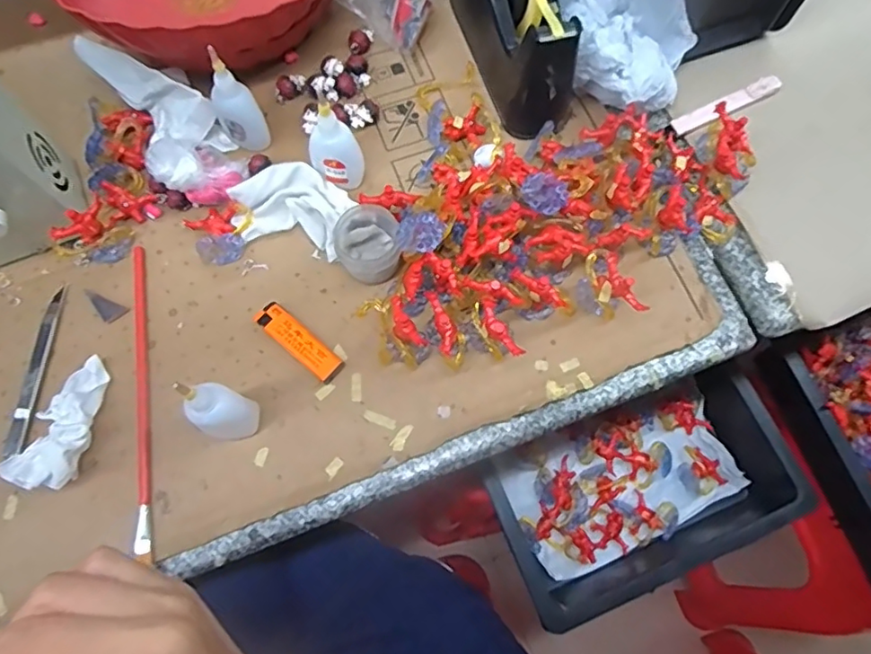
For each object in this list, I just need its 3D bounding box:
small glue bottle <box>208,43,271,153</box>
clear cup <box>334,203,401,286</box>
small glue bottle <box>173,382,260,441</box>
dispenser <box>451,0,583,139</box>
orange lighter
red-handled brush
[{"bbox_3d":[-0.170,-0.188,0.478,0.033,0.104,0.028,-31,75,-9],"label":"small glue bottle"},{"bbox_3d":[-0.054,-0.068,0.466,0.051,0.046,0.055,0,72,0],"label":"clear cup"},{"bbox_3d":[-0.151,0.059,0.396,0.030,0.101,0.034,24,74,8],"label":"small glue bottle"},{"bbox_3d":[0.069,-0.285,0.500,0.058,0.114,0.198,-16,73,-5],"label":"dispenser"},{"bbox_3d":[-0.110,0.012,0.456,0.081,0.016,0.024,39,76,12],"label":"orange lighter"},{"bbox_3d":[-0.237,0.051,0.458,0.011,0.007,0.249,-9,73,-3],"label":"red-handled brush"}]

